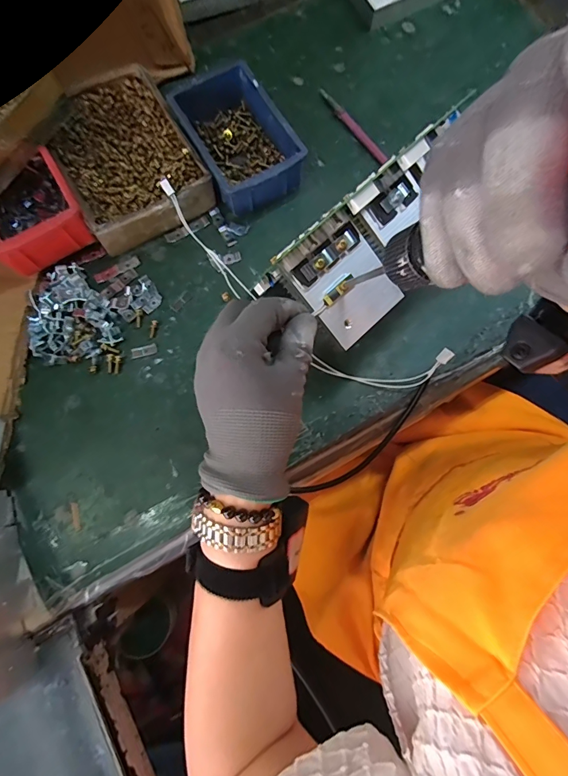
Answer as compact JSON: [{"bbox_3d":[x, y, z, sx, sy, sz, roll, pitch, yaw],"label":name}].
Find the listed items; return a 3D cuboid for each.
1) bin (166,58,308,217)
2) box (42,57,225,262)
[{"bbox_3d":[-0.051,-0.265,0.432,0.091,0.054,0.148,-30,80,-7],"label":"bin"},{"bbox_3d":[-0.168,-0.246,0.433,0.128,0.041,0.176,-30,80,-7],"label":"box"}]

